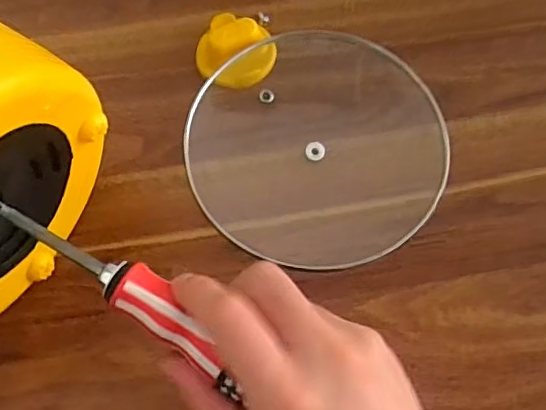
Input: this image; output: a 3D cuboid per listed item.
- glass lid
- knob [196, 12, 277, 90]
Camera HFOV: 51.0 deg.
[{"bbox_3d":[0.028,-0.042,0.367,0.155,0.018,0.163,-1,68,2],"label":"glass lid"},{"bbox_3d":[-0.028,-0.102,0.385,0.050,0.028,0.051,-1,68,2],"label":"knob"}]

